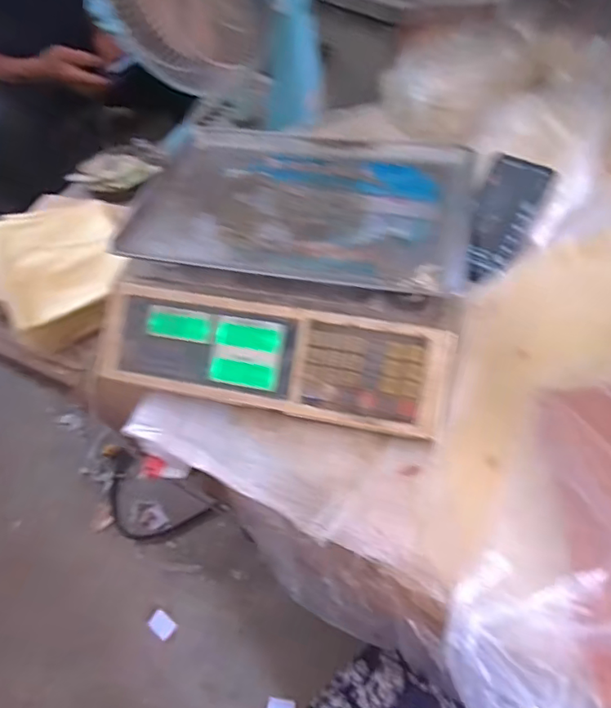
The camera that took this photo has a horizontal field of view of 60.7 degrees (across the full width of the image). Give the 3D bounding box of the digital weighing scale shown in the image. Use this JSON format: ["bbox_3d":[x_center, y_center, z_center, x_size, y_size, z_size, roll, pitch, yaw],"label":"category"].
[{"bbox_3d":[-0.012,-0.100,0.535,0.325,0.094,0.308,12,53,6],"label":"digital weighing scale"}]

